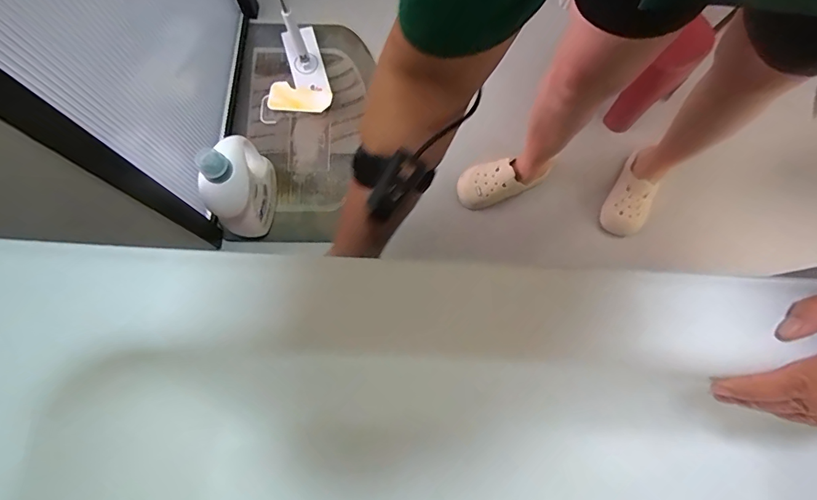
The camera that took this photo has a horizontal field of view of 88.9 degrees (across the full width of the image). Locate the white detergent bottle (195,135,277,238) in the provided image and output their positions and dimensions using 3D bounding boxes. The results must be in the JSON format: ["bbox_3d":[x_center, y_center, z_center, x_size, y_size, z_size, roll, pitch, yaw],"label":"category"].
[{"bbox_3d":[-0.397,-0.156,0.995,0.105,0.295,0.197,25,77,5],"label":"white detergent bottle"}]

